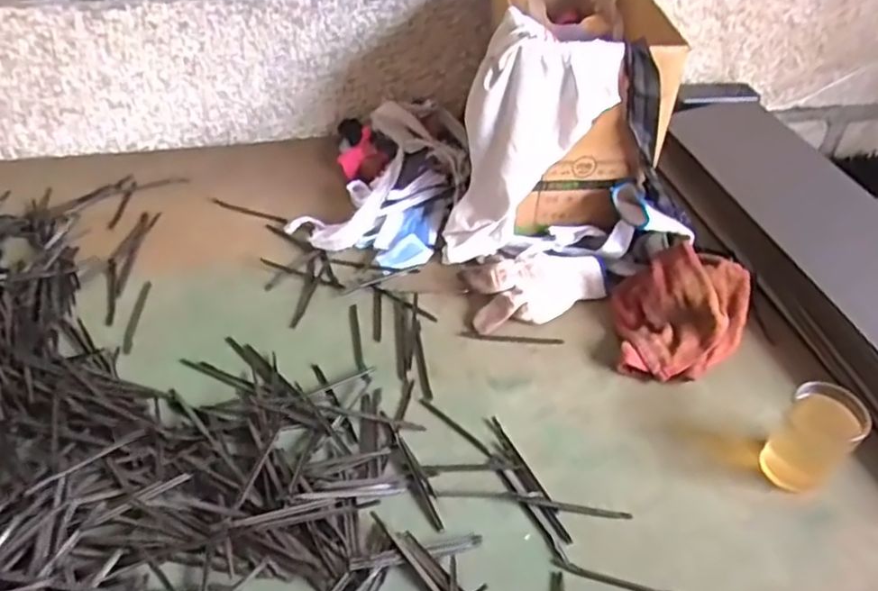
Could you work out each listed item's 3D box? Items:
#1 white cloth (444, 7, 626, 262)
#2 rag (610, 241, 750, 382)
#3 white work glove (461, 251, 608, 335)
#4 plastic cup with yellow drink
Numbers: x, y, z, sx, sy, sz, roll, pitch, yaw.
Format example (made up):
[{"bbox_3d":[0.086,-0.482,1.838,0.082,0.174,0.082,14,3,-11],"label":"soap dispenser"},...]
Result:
[{"bbox_3d":[0.088,-0.161,0.722,0.156,0.245,0.097,-6,43,-9],"label":"white cloth"},{"bbox_3d":[0.242,0.013,0.670,0.127,0.079,0.155,19,45,16],"label":"rag"},{"bbox_3d":[0.100,-0.016,0.716,0.156,0.038,0.089,-17,47,-21],"label":"white work glove"},{"bbox_3d":[0.301,0.121,0.541,0.056,0.083,0.054,35,51,30],"label":"plastic cup with yellow drink"}]

